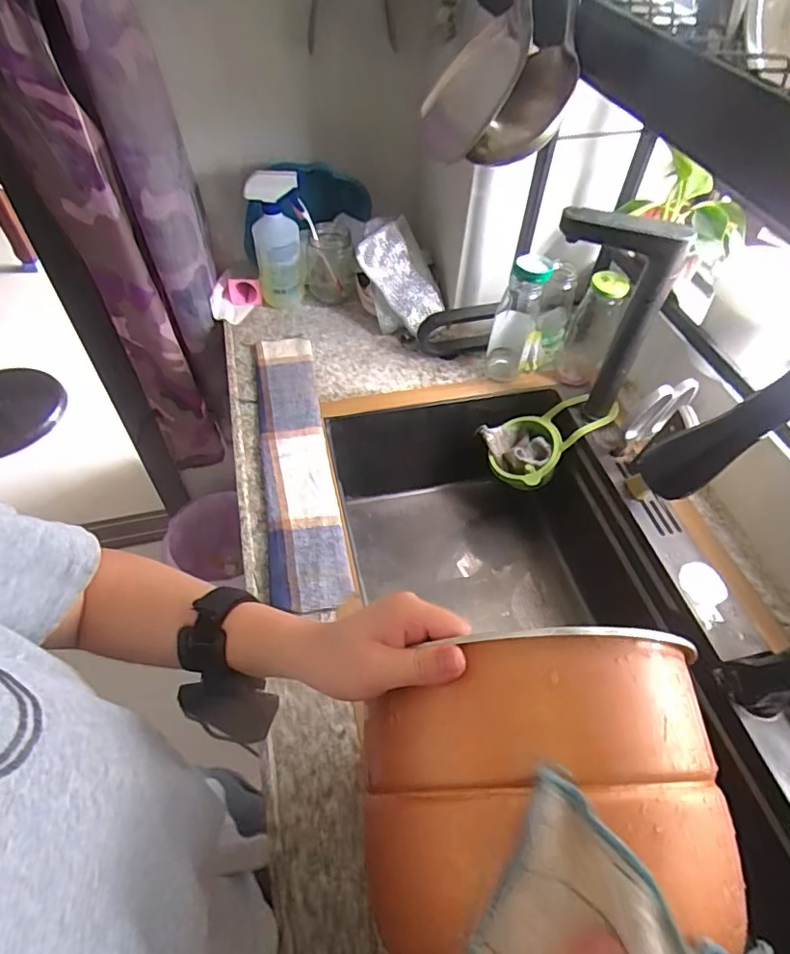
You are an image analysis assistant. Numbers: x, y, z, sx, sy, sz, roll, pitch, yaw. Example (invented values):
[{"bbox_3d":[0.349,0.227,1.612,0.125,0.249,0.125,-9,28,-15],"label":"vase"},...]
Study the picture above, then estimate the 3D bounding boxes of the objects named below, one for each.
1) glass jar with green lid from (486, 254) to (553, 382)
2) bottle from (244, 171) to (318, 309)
[{"bbox_3d":[0.175,-0.228,0.777,0.060,0.184,0.066,9,52,3],"label":"glass jar with green lid"},{"bbox_3d":[-0.173,-0.363,0.842,0.097,0.200,0.056,-6,53,-9],"label":"bottle"}]

